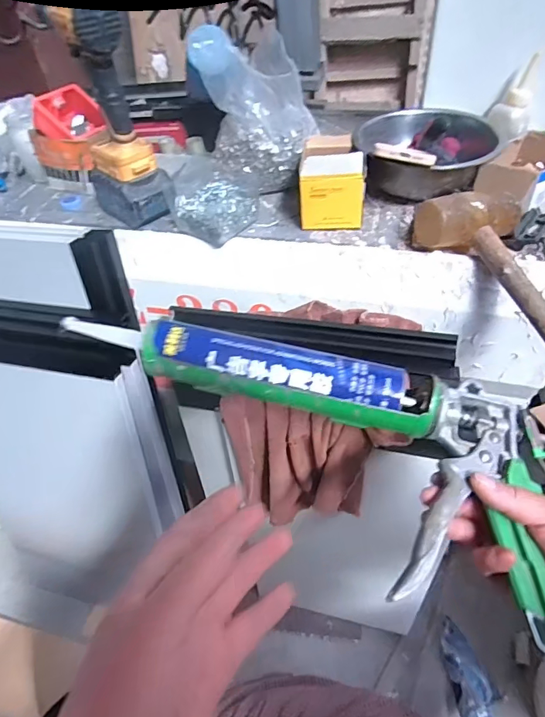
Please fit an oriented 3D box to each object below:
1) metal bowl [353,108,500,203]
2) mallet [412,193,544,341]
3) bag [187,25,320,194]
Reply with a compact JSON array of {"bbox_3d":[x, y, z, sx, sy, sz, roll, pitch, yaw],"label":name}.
[{"bbox_3d":[0.211,-0.279,0.619,0.176,0.095,0.170,-3,47,4],"label":"metal bowl"},{"bbox_3d":[0.272,-0.073,0.501,0.117,0.066,0.265,-18,68,-10],"label":"mallet"},{"bbox_3d":[-0.022,-0.334,0.617,0.163,0.171,0.092,-4,47,2],"label":"bag"}]

